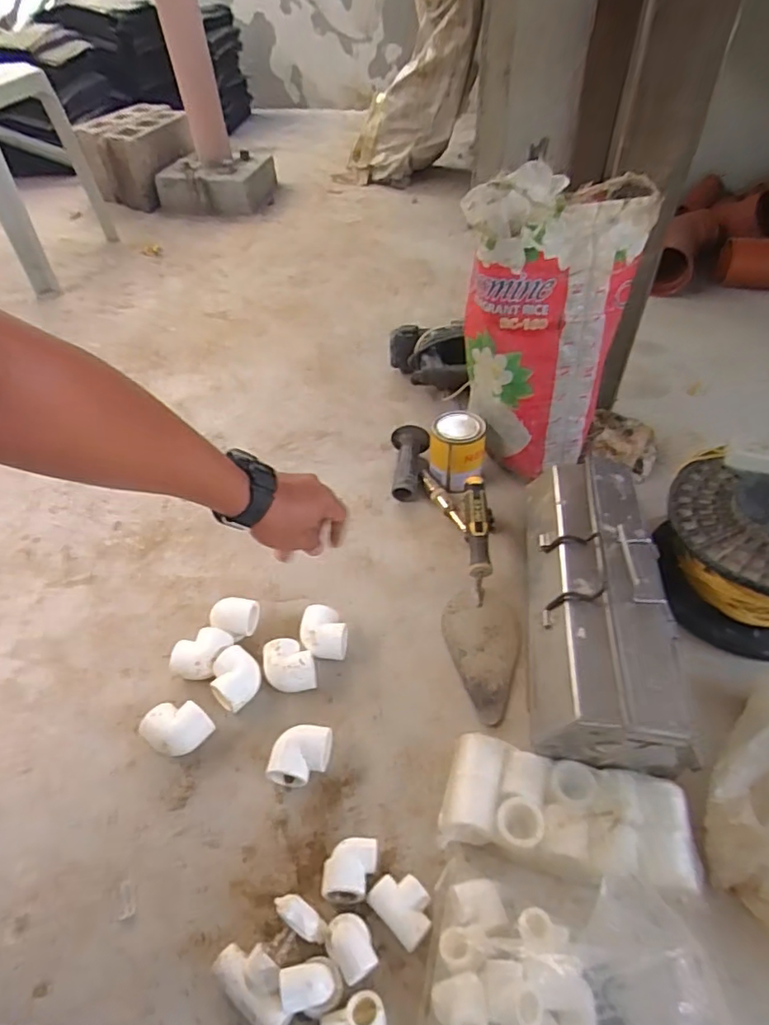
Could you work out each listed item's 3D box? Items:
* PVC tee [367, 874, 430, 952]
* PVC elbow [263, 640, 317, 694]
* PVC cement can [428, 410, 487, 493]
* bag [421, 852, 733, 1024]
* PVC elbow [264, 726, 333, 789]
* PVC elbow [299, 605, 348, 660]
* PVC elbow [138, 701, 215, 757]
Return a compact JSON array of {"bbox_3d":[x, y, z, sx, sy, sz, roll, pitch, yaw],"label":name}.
[{"bbox_3d":[0.017,0.353,0.518,0.042,0.030,0.056,-36,56,-28],"label":"PVC tee"},{"bbox_3d":[-0.111,0.182,0.677,0.058,0.045,0.056,-8,48,-7],"label":"PVC elbow"},{"bbox_3d":[0.112,-0.098,0.909,0.088,0.096,0.078,4,47,5],"label":"PVC cement can"},{"bbox_3d":[0.137,0.363,0.458,0.212,0.093,0.161,3,47,3],"label":"bag"},{"bbox_3d":[-0.087,0.254,0.606,0.053,0.046,0.060,15,49,14],"label":"PVC elbow"},{"bbox_3d":[-0.074,0.150,0.708,0.054,0.045,0.056,-1,47,-1],"label":"PVC elbow"},{"bbox_3d":[-0.227,0.238,0.632,0.070,0.038,0.057,29,54,24],"label":"PVC elbow"}]

